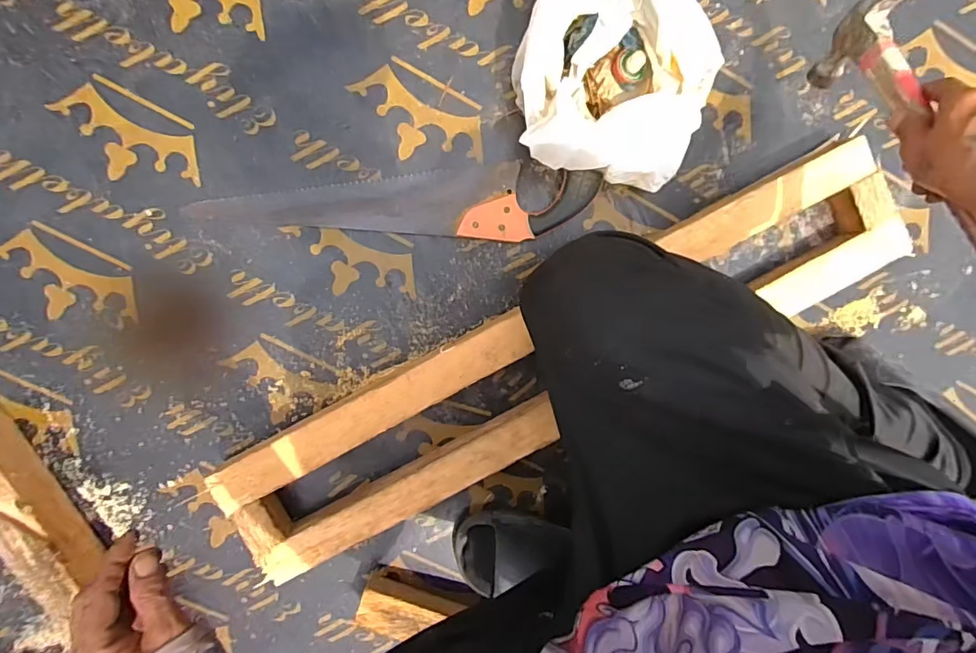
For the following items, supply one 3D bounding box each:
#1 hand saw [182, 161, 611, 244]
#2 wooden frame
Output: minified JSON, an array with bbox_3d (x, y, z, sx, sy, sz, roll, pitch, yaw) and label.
[{"bbox_3d":[-0.106,-0.136,0.566,0.452,0.027,0.086,-4,95,-3],"label":"hand saw"},{"bbox_3d":[0.083,0.043,0.578,0.840,0.052,0.165,-28,96,0],"label":"wooden frame"}]

